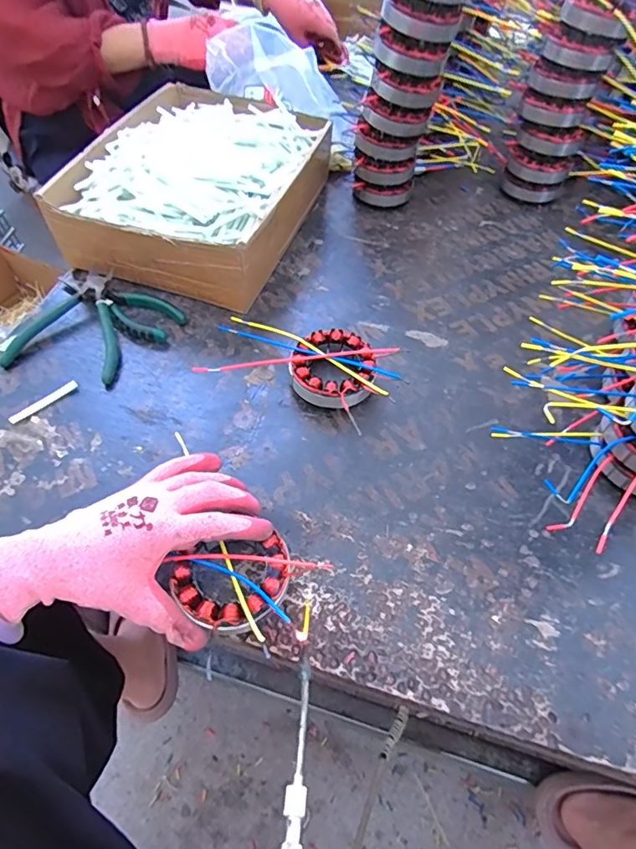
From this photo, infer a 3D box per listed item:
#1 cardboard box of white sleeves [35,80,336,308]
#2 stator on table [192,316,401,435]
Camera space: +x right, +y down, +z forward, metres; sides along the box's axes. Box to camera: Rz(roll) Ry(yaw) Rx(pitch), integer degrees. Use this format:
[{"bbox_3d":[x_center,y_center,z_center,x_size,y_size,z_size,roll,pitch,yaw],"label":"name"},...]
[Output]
[{"bbox_3d":[-0.141,-0.302,0.613,0.242,0.097,0.320,16,55,9],"label":"cardboard box of white sleeves"},{"bbox_3d":[-0.021,-0.064,0.505,0.191,0.030,0.094,19,57,11],"label":"stator on table"}]

